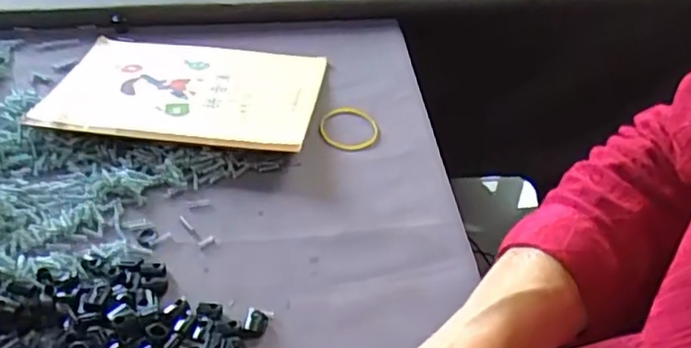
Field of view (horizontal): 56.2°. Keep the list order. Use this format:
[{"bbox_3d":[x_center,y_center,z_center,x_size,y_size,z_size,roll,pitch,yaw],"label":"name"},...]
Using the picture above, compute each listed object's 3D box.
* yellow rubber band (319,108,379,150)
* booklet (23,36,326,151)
[{"bbox_3d":[0.002,-0.037,0.509,0.045,0.006,0.049,-6,44,-7],"label":"yellow rubber band"},{"bbox_3d":[-0.129,-0.070,0.528,0.208,0.009,0.143,7,38,4],"label":"booklet"}]

